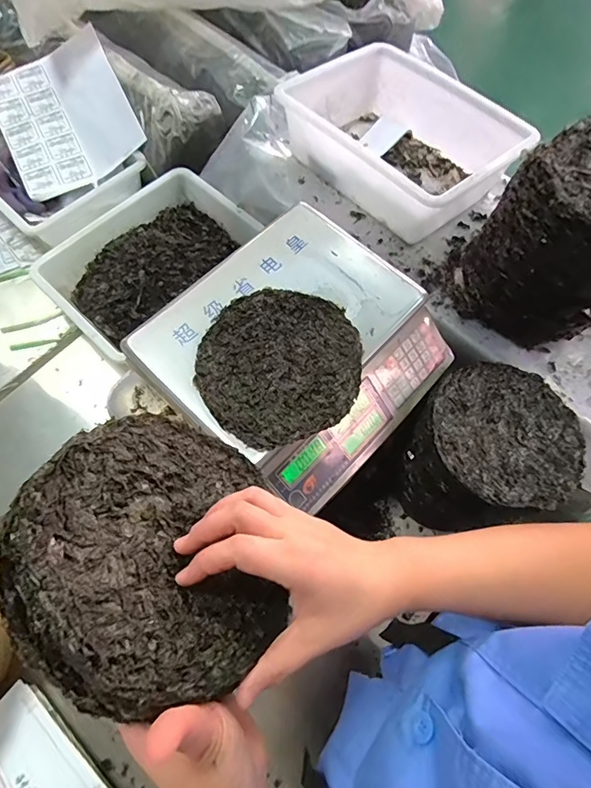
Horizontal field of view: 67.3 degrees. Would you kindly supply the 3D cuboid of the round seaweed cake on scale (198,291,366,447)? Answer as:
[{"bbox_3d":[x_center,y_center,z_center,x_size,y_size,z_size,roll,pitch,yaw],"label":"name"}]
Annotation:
[{"bbox_3d":[-0.018,-0.037,0.514,0.186,0.017,0.182,0,67,0],"label":"round seaweed cake on scale"}]

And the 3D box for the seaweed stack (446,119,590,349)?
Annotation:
[{"bbox_3d":[0.363,-0.198,0.599,0.224,0.232,0.186,37,72,15],"label":"seaweed stack"}]

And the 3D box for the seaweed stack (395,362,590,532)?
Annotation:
[{"bbox_3d":[0.261,0.084,0.644,0.204,0.178,0.194,-11,67,-4],"label":"seaweed stack"}]

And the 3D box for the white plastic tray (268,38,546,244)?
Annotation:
[{"bbox_3d":[0.171,-0.446,0.754,0.268,0.113,0.357,-40,72,-15],"label":"white plastic tray"}]

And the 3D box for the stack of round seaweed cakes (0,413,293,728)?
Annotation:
[{"bbox_3d":[-0.095,0.101,0.306,0.176,0.029,0.196,21,37,-35],"label":"stack of round seaweed cakes"}]

